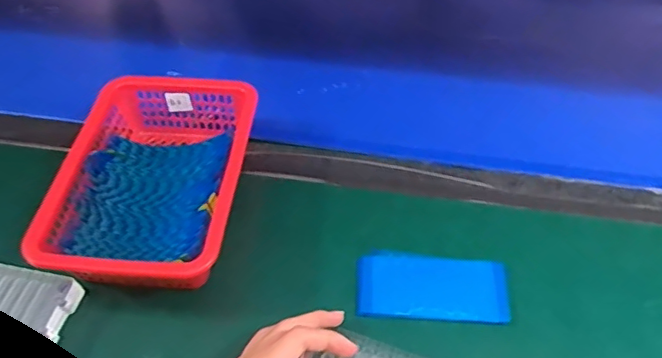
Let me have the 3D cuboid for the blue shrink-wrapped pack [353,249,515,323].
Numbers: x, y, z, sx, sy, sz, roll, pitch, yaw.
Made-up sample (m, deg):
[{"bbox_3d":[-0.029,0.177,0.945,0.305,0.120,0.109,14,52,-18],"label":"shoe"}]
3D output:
[{"bbox_3d":[0.085,0.090,0.480,0.125,0.008,0.059,3,49,2],"label":"blue shrink-wrapped pack"}]

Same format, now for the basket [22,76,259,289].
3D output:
[{"bbox_3d":[-0.154,0.003,0.518,0.146,0.069,0.213,3,49,3],"label":"basket"}]

